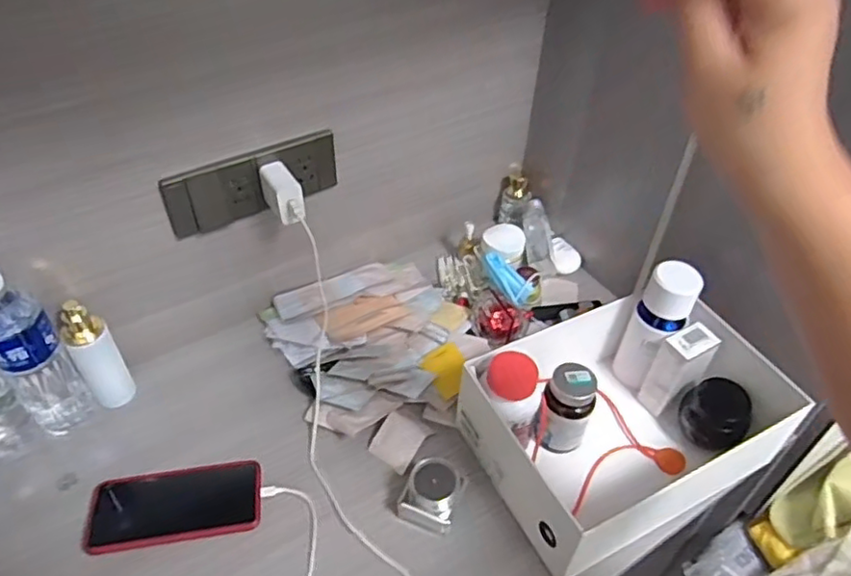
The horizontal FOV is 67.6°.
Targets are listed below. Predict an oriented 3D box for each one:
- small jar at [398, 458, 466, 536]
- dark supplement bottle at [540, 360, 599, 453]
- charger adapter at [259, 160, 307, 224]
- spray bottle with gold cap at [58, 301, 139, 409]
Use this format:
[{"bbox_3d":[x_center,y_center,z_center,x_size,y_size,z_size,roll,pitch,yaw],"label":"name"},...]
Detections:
[{"bbox_3d":[0.007,0.209,0.648,0.053,0.049,0.054,19,47,15],"label":"small jar"},{"bbox_3d":[0.152,0.137,0.692,0.053,0.108,0.055,19,47,15],"label":"dark supplement bottle"},{"bbox_3d":[-0.157,-0.102,0.706,0.035,0.050,0.066,-16,48,-18],"label":"charger adapter"},{"bbox_3d":[-0.360,0.074,0.700,0.043,0.147,0.033,-26,52,-26],"label":"spray bottle with gold cap"}]

